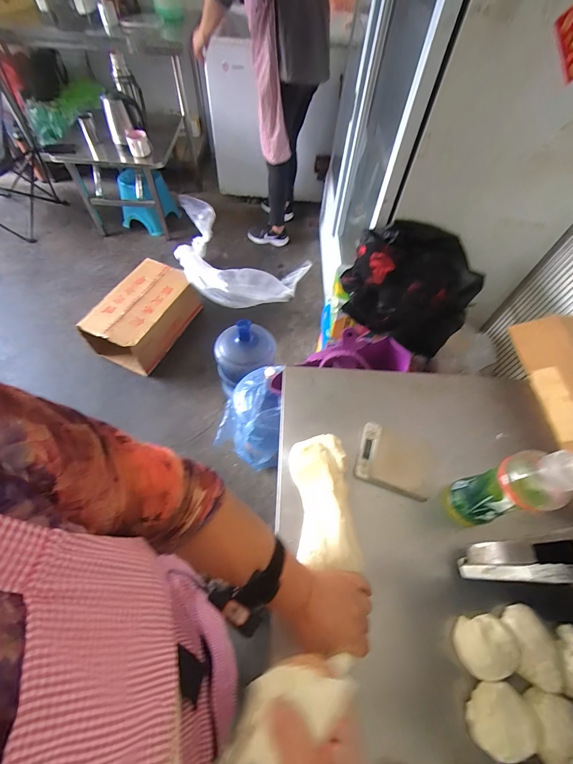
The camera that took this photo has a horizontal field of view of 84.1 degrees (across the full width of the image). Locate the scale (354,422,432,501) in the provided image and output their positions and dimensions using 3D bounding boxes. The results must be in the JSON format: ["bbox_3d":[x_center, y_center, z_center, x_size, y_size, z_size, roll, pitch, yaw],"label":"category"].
[{"bbox_3d":[0.190,0.137,0.559,0.128,0.020,0.109,18,60,7],"label":"scale"}]

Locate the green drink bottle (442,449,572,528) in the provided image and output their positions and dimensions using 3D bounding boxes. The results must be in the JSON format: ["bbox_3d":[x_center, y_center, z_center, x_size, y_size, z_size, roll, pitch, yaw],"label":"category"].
[{"bbox_3d":[0.303,0.147,0.436,0.066,0.223,0.070,-11,61,-10],"label":"green drink bottle"}]

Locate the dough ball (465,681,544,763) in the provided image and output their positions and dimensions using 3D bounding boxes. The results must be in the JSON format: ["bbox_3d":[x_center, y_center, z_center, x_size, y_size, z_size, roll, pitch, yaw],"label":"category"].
[{"bbox_3d":[0.263,0.408,0.382,0.076,0.041,0.067,-5,60,-6],"label":"dough ball"}]

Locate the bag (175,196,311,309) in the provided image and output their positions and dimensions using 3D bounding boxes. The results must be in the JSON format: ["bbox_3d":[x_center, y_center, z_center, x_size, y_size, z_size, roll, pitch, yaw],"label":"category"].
[{"bbox_3d":[-0.313,-0.606,1.598,0.762,0.320,0.389,28,62,13],"label":"bag"}]

